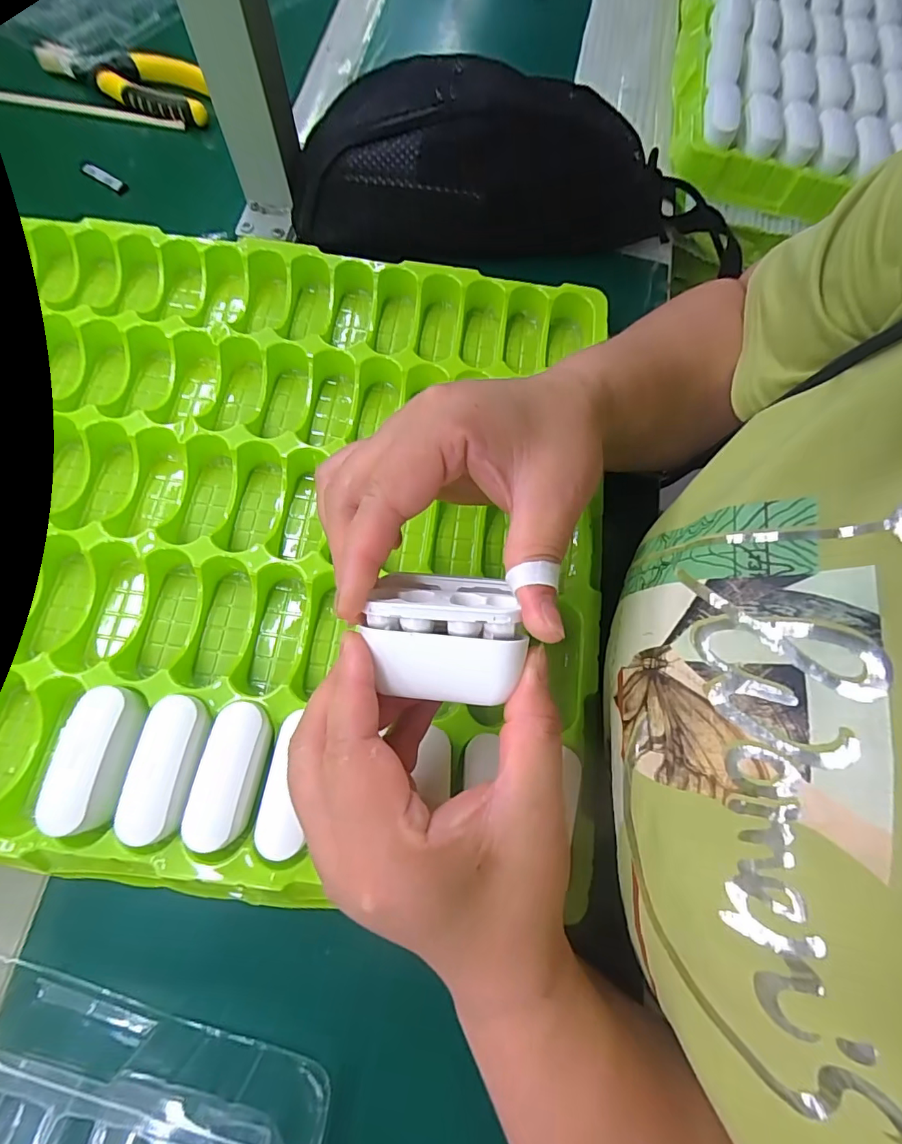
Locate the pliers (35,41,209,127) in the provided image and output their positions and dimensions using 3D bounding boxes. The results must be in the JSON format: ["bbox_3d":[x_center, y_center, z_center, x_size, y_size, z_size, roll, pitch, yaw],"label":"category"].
[{"bbox_3d":[-0.285,-0.430,0.434,0.167,0.022,0.049,17,70,5],"label":"pliers"}]

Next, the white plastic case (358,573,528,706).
[{"bbox_3d":[-0.002,0.022,0.192,0.059,0.022,0.050,6,70,1],"label":"white plastic case"}]

